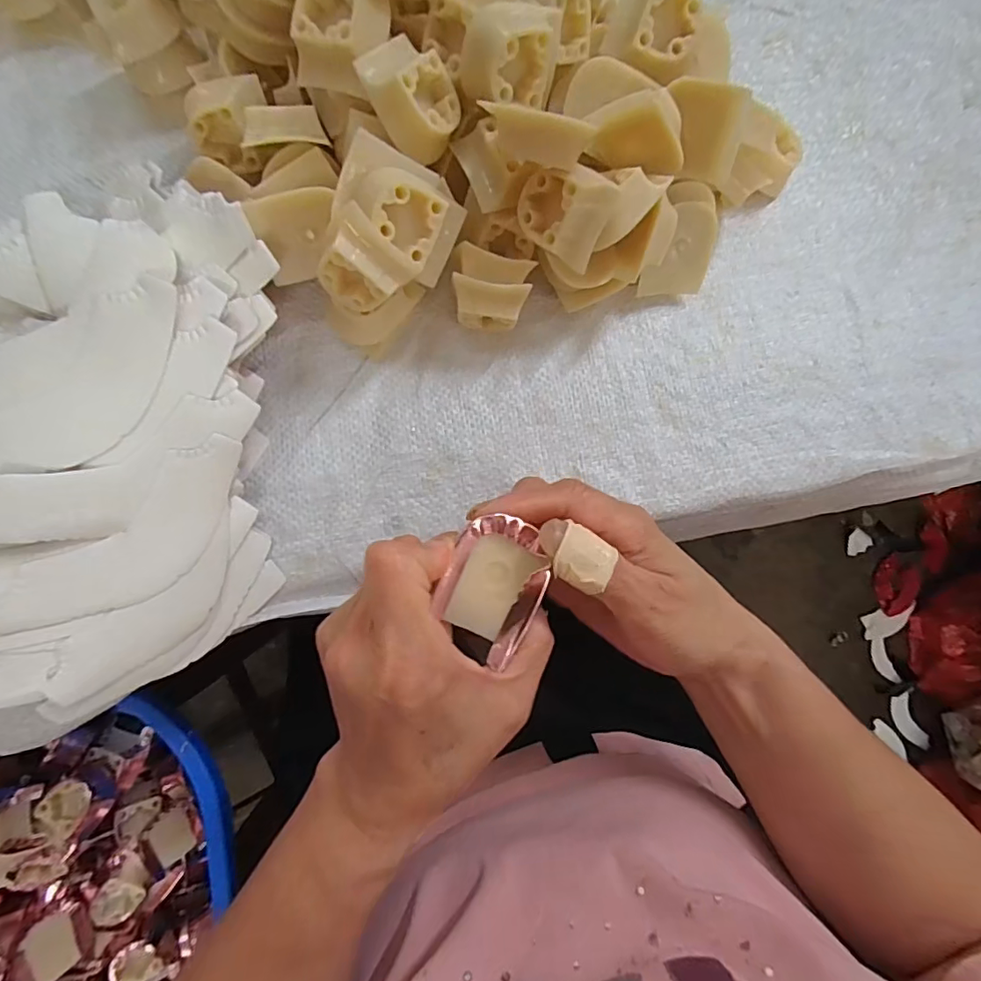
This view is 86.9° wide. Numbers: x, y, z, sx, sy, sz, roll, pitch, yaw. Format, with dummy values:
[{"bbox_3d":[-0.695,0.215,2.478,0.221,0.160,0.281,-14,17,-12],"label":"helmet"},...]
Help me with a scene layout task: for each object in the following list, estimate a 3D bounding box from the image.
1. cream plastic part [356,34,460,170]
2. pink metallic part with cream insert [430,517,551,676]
[{"bbox_3d":[-0.033,-0.175,0.230,0.044,0.016,0.036,44,60,-33],"label":"cream plastic part"},{"bbox_3d":[0.001,0.038,0.199,0.036,0.010,0.053,21,81,0],"label":"pink metallic part with cream insert"}]

